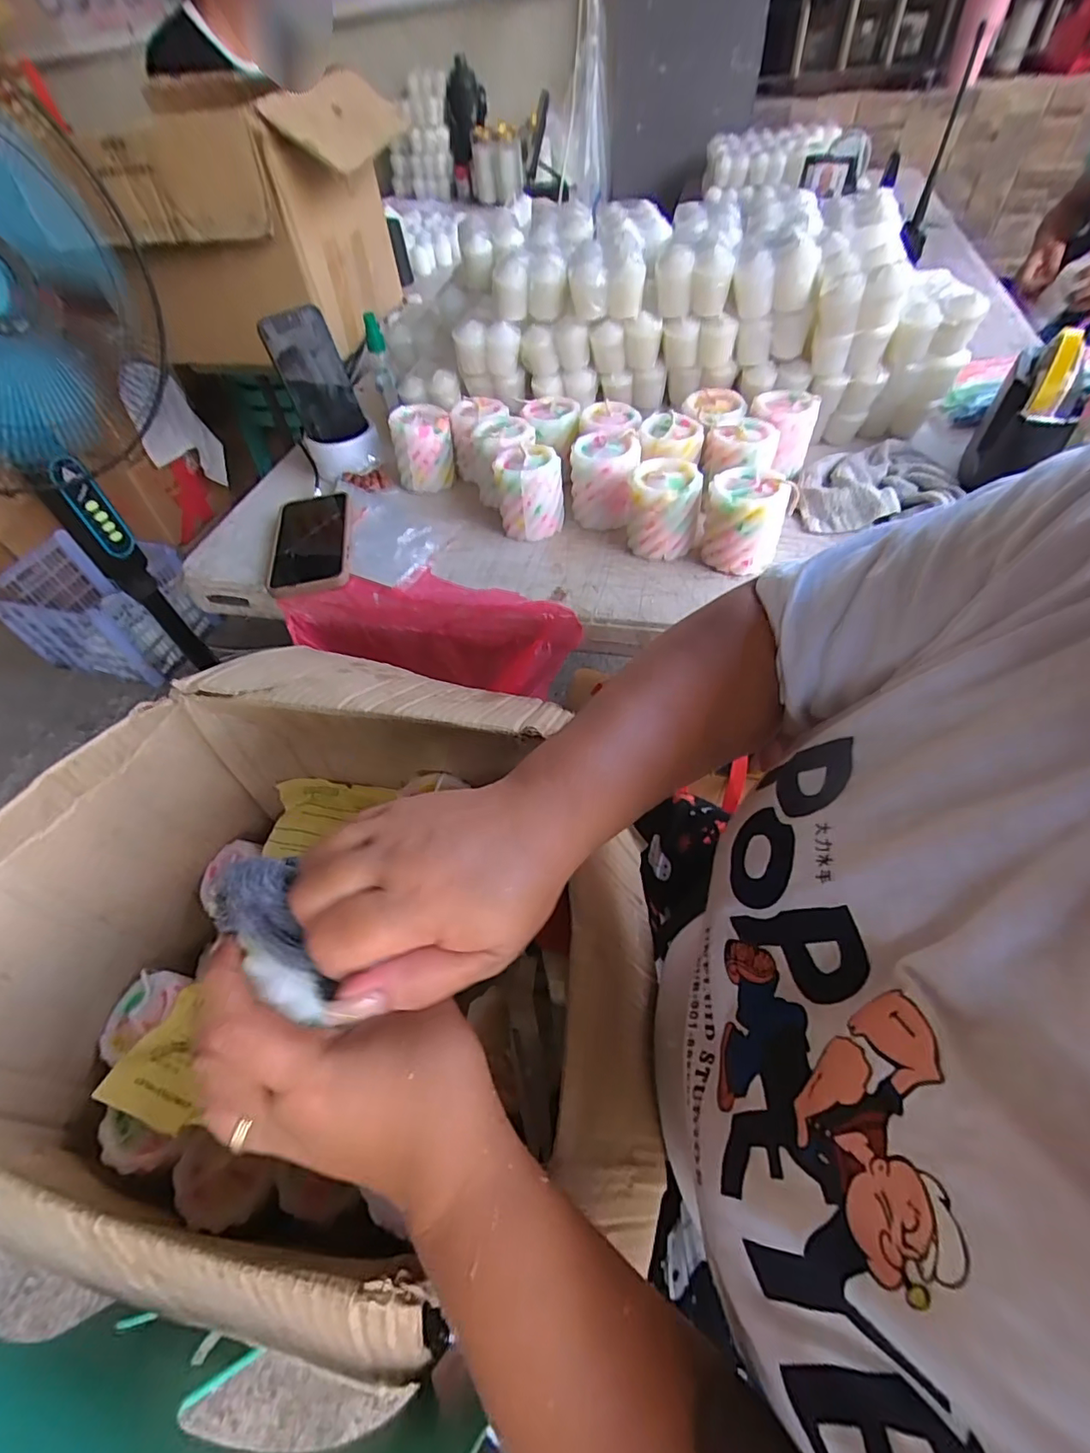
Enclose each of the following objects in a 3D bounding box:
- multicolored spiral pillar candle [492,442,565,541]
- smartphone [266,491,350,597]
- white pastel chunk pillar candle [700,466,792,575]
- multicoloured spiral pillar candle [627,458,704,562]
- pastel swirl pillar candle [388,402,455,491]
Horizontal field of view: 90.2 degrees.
[{"bbox_3d":[-0.014,-0.233,0.550,0.064,0.080,0.052,-4,53,4],"label":"multicolored spiral pillar candle"},{"bbox_3d":[-0.258,-0.200,0.595,0.088,0.015,0.158,-14,55,-2],"label":"smartphone"},{"bbox_3d":[0.184,-0.190,0.502,0.068,0.069,0.066,12,55,15],"label":"white pastel chunk pillar candle"},{"bbox_3d":[0.116,-0.209,0.523,0.064,0.065,0.061,8,54,12],"label":"multicoloured spiral pillar candle"},{"bbox_3d":[-0.141,-0.325,0.635,0.071,0.070,0.061,-9,53,0],"label":"pastel swirl pillar candle"}]

